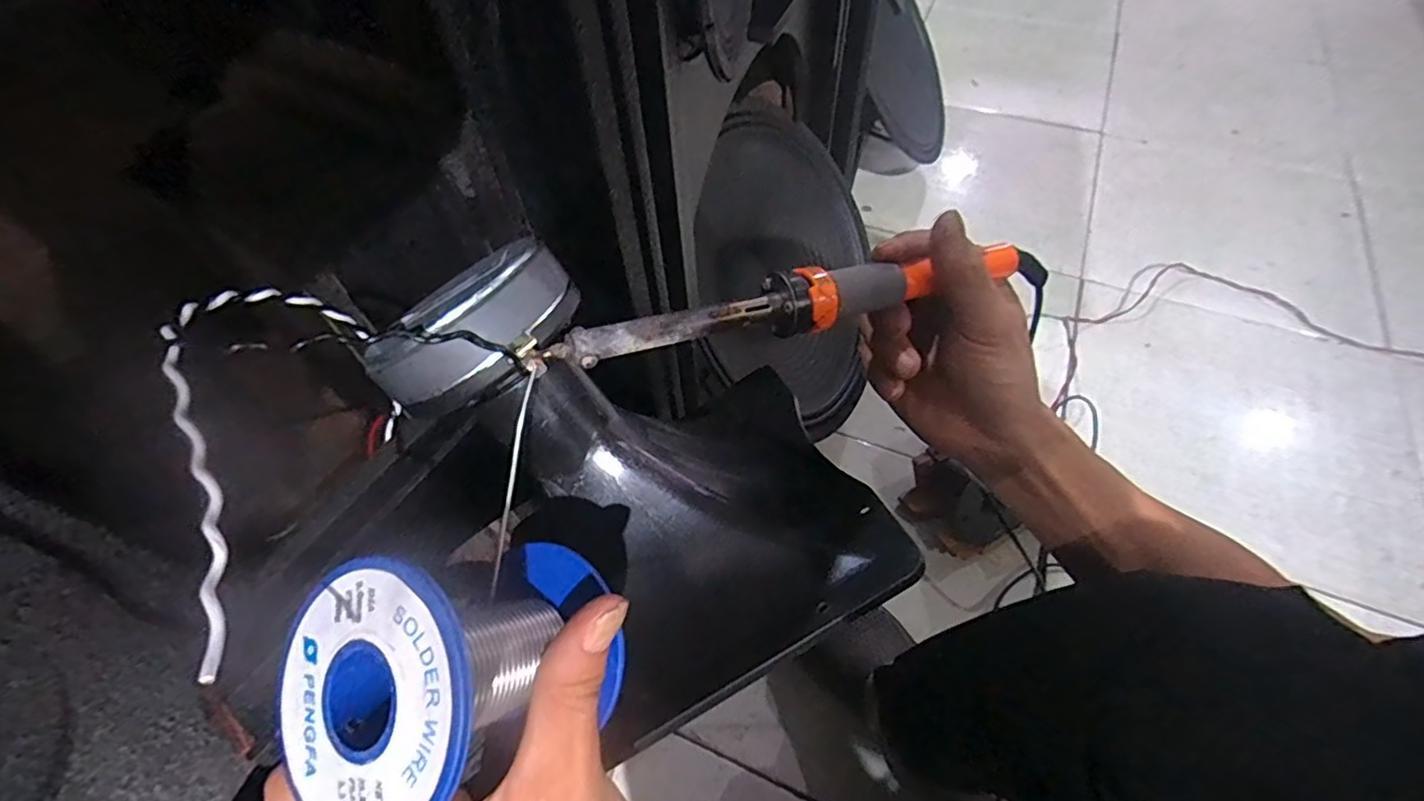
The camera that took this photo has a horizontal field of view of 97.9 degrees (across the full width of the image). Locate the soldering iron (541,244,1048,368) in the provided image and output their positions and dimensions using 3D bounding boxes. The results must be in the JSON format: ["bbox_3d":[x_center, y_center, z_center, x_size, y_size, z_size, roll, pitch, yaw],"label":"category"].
[{"bbox_3d":[0.053,-0.040,0.251,0.230,0.028,0.022,-13,56,-21],"label":"soldering iron"}]

